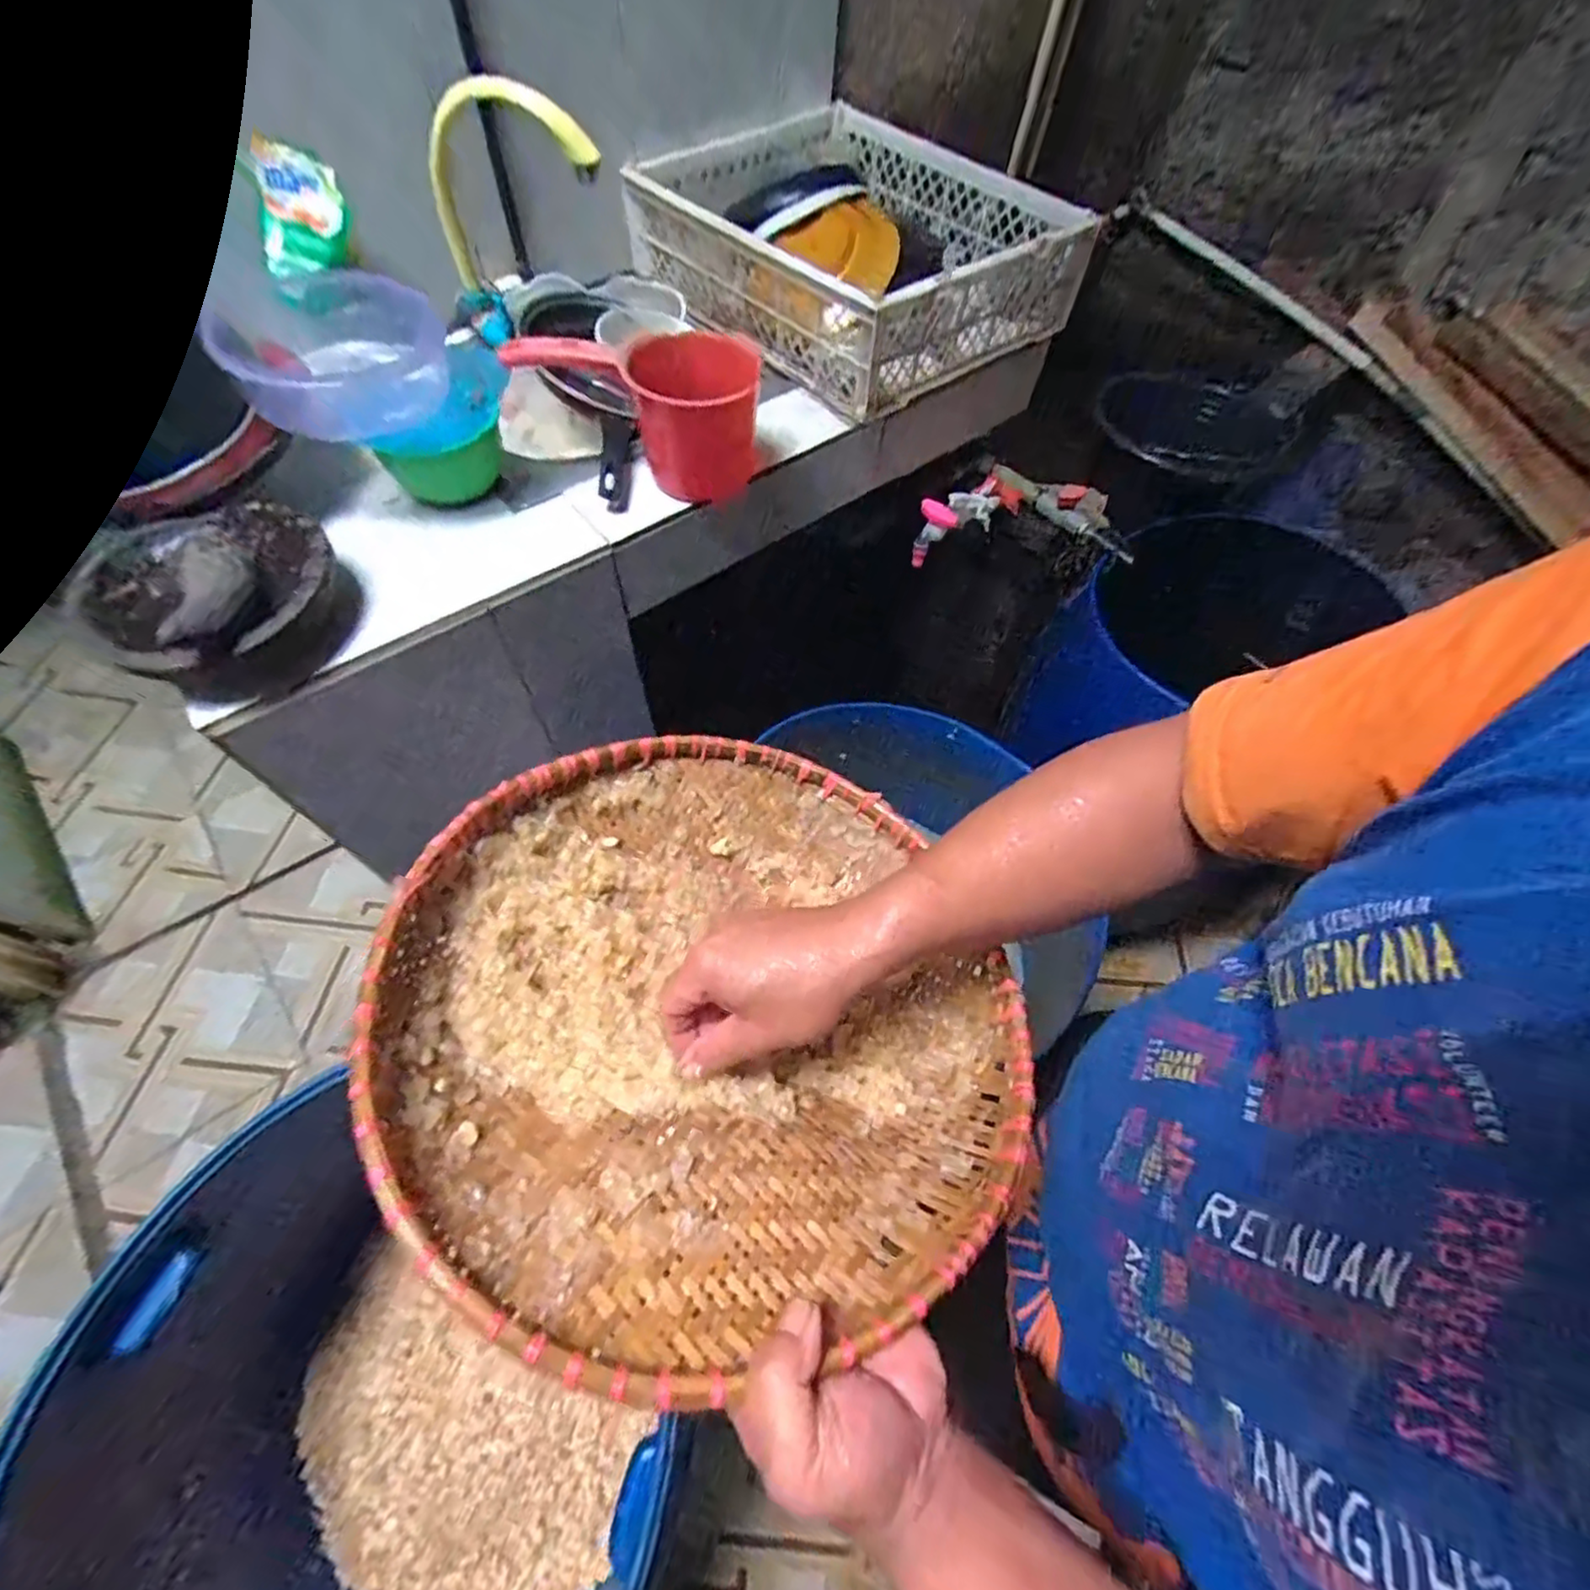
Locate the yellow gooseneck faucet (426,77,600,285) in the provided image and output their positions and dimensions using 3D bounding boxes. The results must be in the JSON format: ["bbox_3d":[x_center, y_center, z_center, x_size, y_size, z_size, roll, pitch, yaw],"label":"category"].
[{"bbox_3d":[-0.295,-0.629,0.712,0.215,0.182,0.024,12,65,7],"label":"yellow gooseneck faucet"}]

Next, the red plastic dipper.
[{"bbox_3d":[-0.146,-0.403,0.707,0.205,0.158,0.121,16,66,9],"label":"red plastic dipper"}]

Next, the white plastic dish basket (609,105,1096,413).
[{"bbox_3d":[0.062,-0.744,0.899,0.372,0.149,0.519,-40,70,-16],"label":"white plastic dish basket"}]

